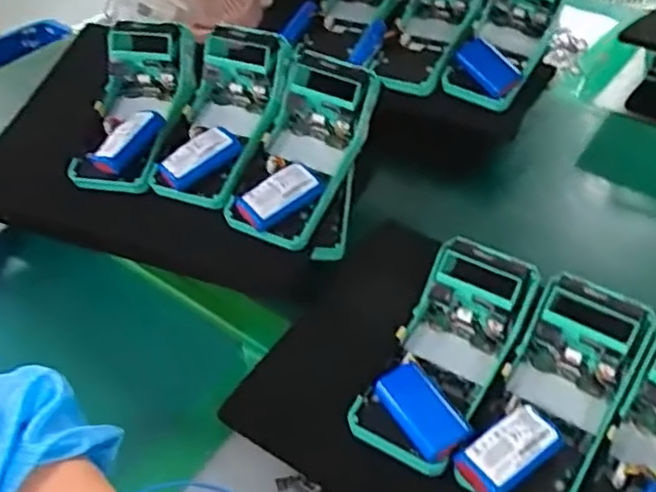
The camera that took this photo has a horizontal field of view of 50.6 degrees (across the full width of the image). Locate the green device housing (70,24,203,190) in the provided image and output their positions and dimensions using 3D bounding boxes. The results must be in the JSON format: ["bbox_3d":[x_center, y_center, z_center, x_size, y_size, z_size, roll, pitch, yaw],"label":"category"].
[{"bbox_3d":[-0.177,-0.128,0.640,0.085,0.053,0.166,4,64,6],"label":"green device housing"}]

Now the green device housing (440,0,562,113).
[{"bbox_3d":[0.188,-0.223,0.727,0.078,0.056,0.176,22,73,23],"label":"green device housing"}]

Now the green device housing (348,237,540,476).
[{"bbox_3d":[0.085,0.080,0.508,0.080,0.054,0.171,24,64,25],"label":"green device housing"}]

